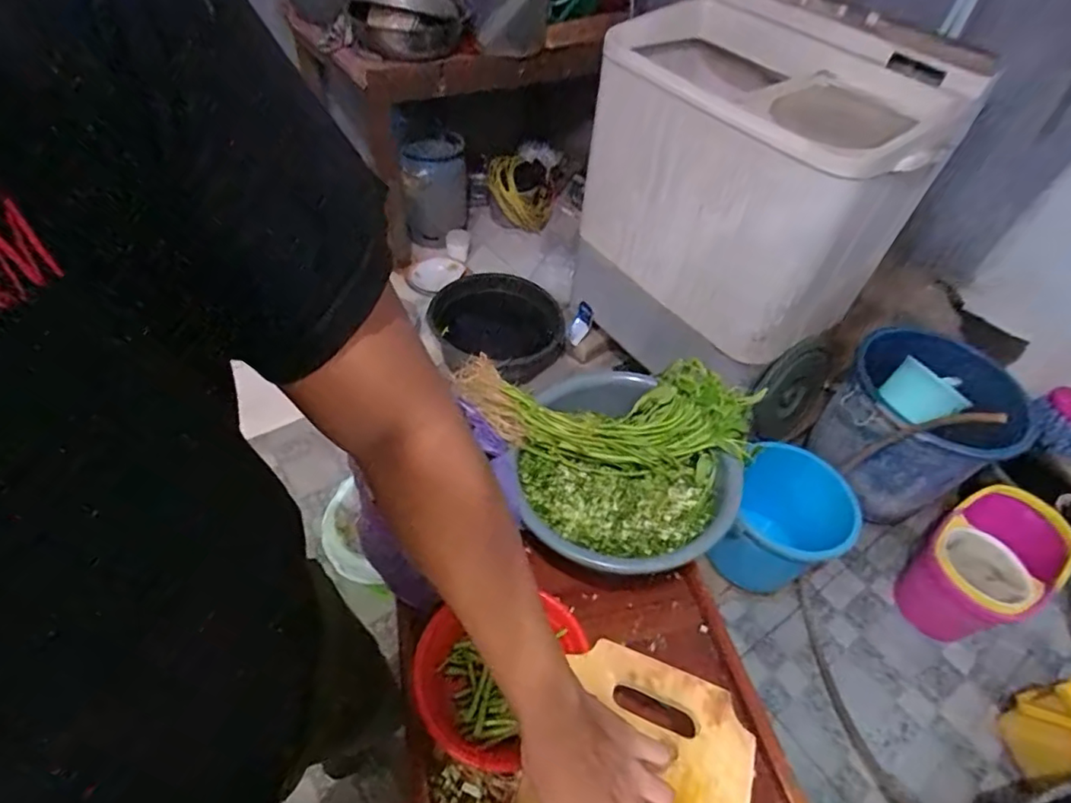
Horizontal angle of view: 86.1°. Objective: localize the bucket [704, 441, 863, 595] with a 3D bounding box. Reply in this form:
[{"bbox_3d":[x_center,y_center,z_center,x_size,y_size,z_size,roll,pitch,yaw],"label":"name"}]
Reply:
[{"bbox_3d":[0.567,0.310,1.371,0.247,0.322,0.252,3,48,-4],"label":"bucket"}]

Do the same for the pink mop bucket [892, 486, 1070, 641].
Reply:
[{"bbox_3d":[1.093,0.408,1.408,0.404,0.235,0.248,-22,54,-24],"label":"pink mop bucket"}]

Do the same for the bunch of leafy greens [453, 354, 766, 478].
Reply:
[{"bbox_3d":[0.095,0.013,0.816,0.397,0.115,0.136,8,48,1],"label":"bunch of leafy greens"}]

